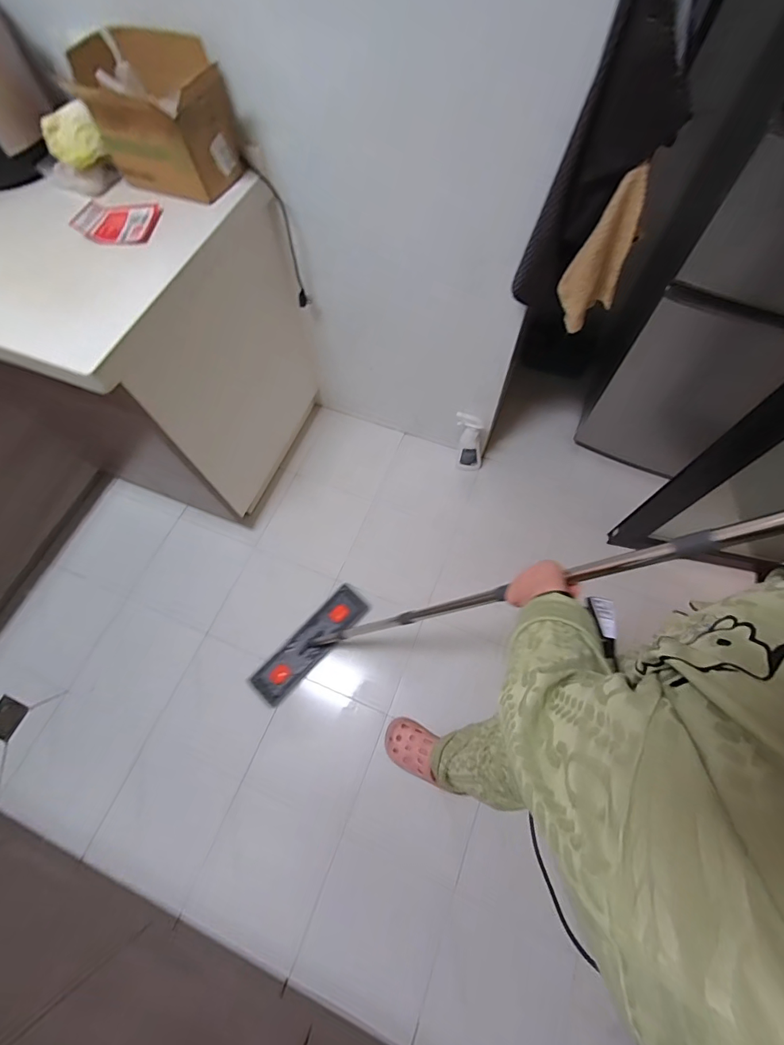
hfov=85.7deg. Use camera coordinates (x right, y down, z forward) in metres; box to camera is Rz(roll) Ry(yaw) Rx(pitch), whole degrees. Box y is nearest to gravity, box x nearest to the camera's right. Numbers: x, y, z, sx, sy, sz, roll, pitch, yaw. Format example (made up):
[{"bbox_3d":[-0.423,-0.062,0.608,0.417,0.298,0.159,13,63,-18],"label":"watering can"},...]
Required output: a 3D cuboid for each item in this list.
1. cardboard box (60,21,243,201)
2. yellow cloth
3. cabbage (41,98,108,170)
[{"bbox_3d":[-0.441,-0.763,0.804,0.239,0.183,0.159,18,67,9],"label":"cardboard box"},{"bbox_3d":[0.382,-0.480,0.773,0.102,0.254,0.048,4,66,3],"label":"yellow cloth"},{"bbox_3d":[-0.613,-0.741,0.812,0.096,0.073,0.059,-31,68,-11],"label":"cabbage"}]

